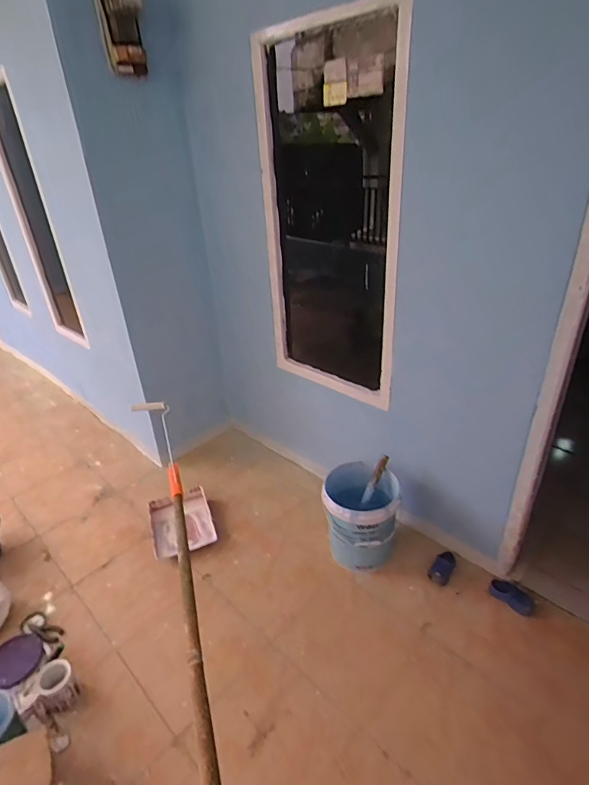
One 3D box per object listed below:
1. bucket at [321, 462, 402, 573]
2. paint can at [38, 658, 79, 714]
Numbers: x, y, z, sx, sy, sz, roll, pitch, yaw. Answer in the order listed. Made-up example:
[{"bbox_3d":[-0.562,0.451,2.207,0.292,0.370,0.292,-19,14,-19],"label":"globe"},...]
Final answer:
[{"bbox_3d":[0.282,0.527,1.844,0.311,0.359,0.311,3,30,9],"label":"bucket"},{"bbox_3d":[-0.789,0.975,1.441,0.123,0.140,0.109,20,37,35],"label":"paint can"}]

